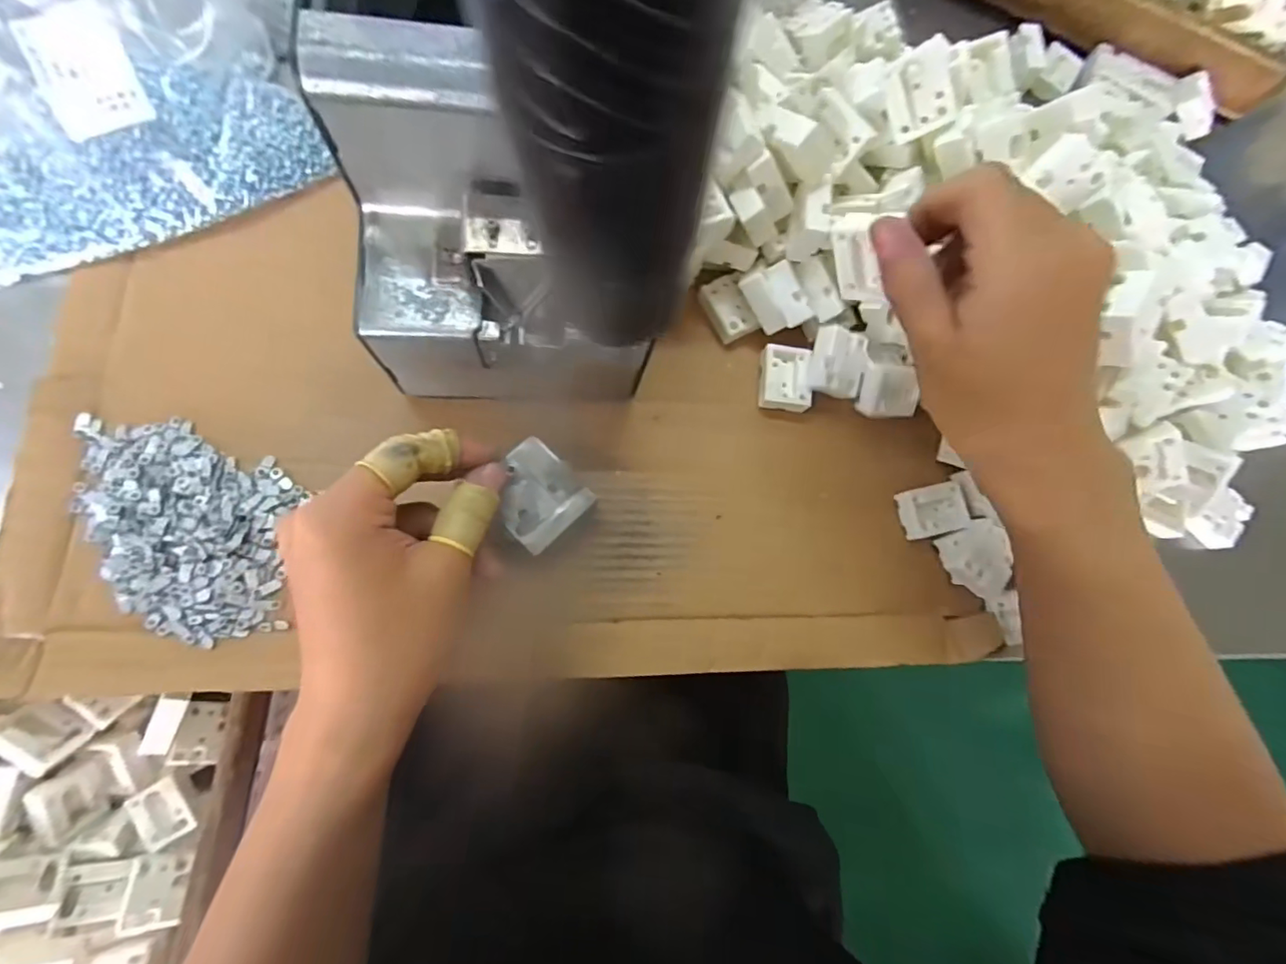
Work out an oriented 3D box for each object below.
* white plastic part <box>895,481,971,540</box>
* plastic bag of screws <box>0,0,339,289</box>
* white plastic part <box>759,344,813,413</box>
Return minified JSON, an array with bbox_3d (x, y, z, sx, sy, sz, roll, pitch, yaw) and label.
[{"bbox_3d":[0.172,0.017,0.323,0.037,0.014,0.028,-14,86,-9],"label":"white plastic part"},{"bbox_3d":[-0.277,-0.195,0.271,0.191,0.056,0.130,-22,84,-11],"label":"plastic bag of screws"},{"bbox_3d":[0.084,-0.062,0.325,0.029,0.012,0.037,4,80,-7],"label":"white plastic part"}]

